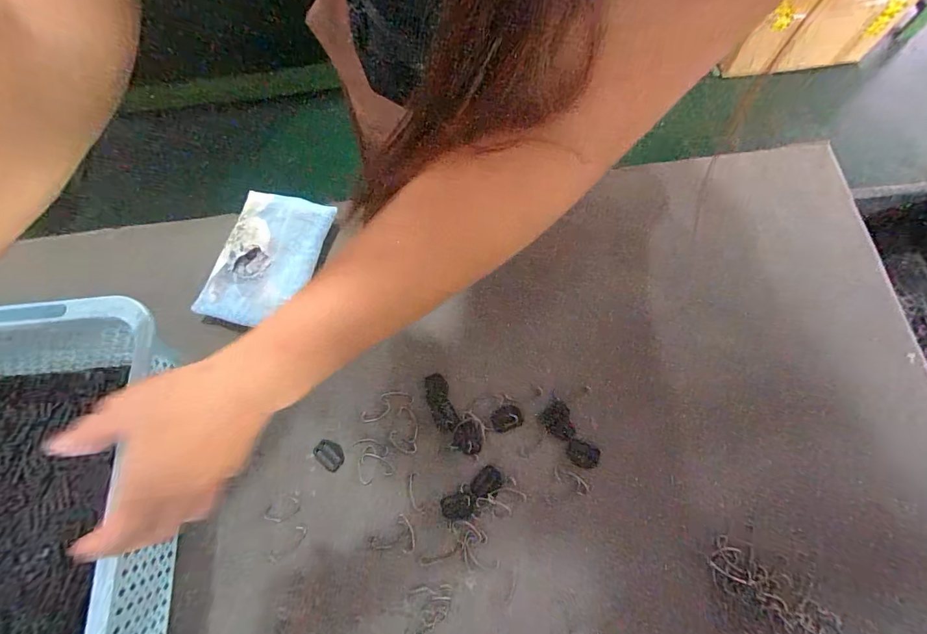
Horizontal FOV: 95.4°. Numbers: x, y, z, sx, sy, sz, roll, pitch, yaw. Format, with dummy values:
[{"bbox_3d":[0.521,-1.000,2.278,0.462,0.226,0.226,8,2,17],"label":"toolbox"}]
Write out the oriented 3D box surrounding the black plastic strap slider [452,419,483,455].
[{"bbox_3d":[0.005,0.125,0.440,0.030,0.004,0.035,8,74,4],"label":"black plastic strap slider"}]

